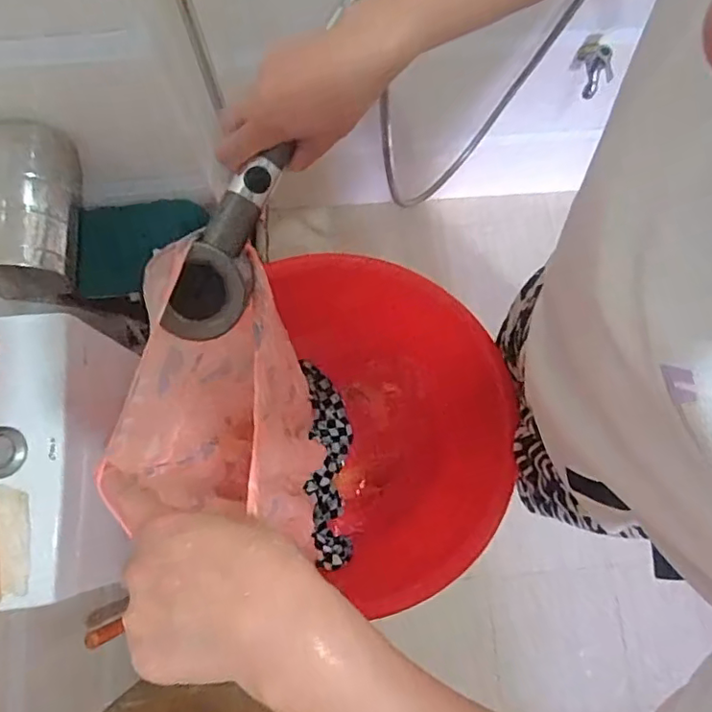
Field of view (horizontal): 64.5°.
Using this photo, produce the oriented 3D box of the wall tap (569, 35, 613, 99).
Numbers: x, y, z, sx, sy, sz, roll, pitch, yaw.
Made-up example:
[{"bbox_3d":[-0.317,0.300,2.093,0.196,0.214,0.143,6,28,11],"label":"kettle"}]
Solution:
[{"bbox_3d":[0.463,-0.567,1.101,0.039,0.089,0.109,-5,77,-2],"label":"wall tap"}]

